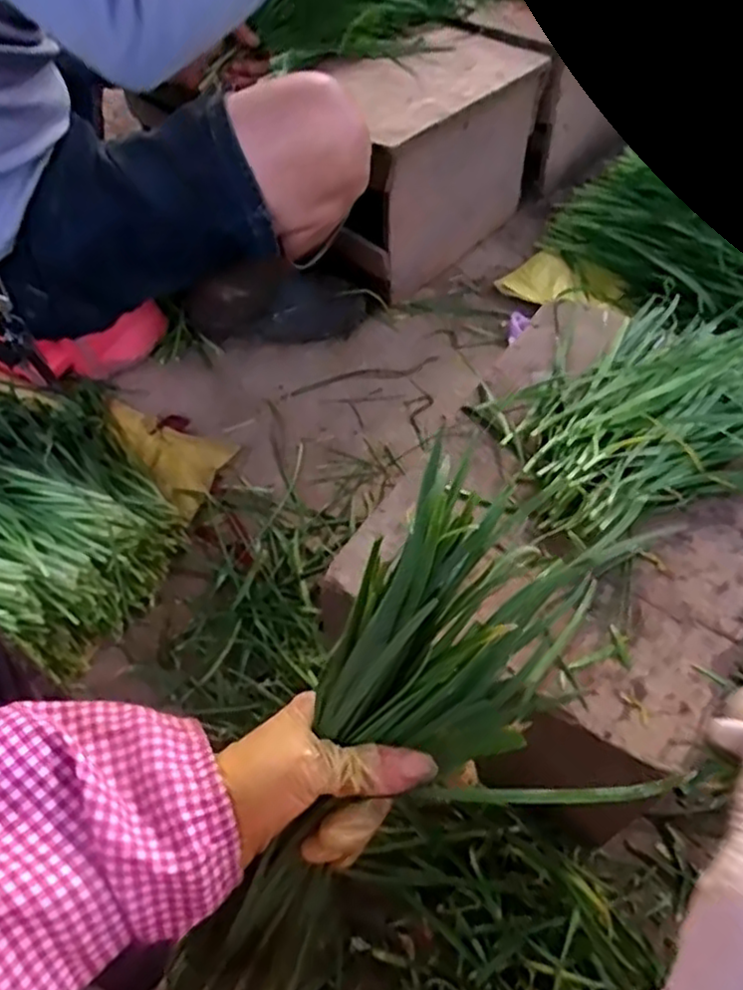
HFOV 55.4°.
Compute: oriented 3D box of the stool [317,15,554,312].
[{"bbox_3d":[0.059,-0.516,1.108,0.210,0.251,0.425,34,60,23],"label":"stool"}]

